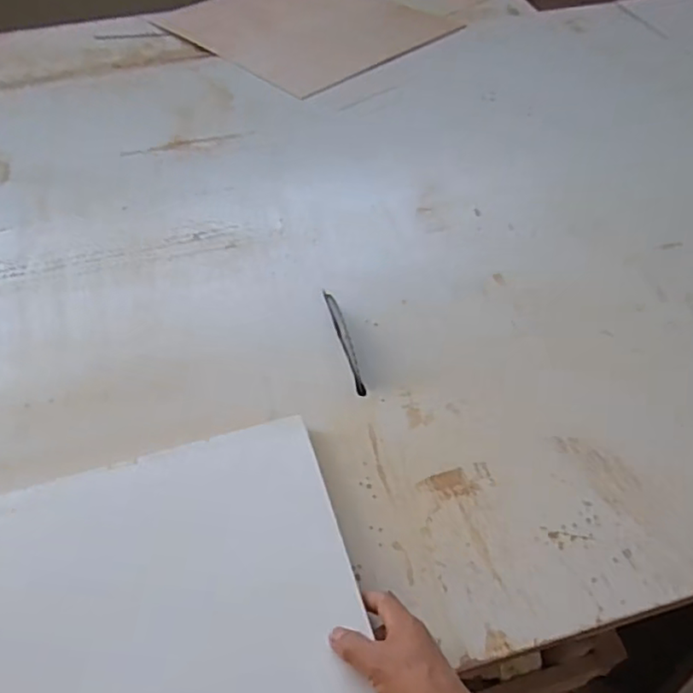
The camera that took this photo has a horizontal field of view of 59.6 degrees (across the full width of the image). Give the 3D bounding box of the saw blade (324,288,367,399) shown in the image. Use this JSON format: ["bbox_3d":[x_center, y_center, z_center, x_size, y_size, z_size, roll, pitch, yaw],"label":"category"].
[{"bbox_3d":[-0.003,-0.010,0.739,0.014,0.009,0.169,-11,48,-9],"label":"saw blade"}]

